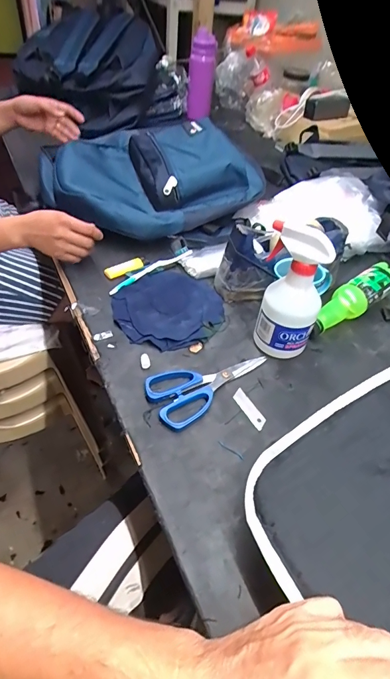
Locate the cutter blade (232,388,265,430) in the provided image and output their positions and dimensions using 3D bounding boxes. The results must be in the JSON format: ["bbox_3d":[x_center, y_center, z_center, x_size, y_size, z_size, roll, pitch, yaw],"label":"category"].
[{"bbox_3d":[0.071,0.089,0.501,0.020,0.004,0.060,-21,52,-24],"label":"cutter blade"}]

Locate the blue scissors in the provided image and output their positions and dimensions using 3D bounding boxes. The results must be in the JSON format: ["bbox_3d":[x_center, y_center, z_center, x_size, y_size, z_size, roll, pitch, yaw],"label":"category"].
[{"bbox_3d":[0.021,0.052,0.518,0.174,0.014,0.079,-25,54,-27],"label":"blue scissors"}]

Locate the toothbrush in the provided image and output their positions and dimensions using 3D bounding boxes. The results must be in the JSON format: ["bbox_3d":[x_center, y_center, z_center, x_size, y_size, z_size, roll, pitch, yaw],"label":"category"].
[{"bbox_3d":[-0.075,-0.122,0.671,0.176,0.012,0.021,-31,57,-30],"label":"toothbrush"}]

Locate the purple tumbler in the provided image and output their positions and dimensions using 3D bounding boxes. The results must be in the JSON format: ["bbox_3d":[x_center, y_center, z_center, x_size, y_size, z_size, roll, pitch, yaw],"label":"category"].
[{"bbox_3d":[0.019,-0.775,1.148,0.073,0.208,0.071,9,46,2],"label":"purple tumbler"}]

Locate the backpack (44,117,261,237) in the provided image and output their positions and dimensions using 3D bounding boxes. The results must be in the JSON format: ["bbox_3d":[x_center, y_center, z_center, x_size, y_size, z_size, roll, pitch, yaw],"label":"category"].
[{"bbox_3d":[-0.099,-0.332,0.780,0.371,0.130,0.323,-22,53,-25],"label":"backpack"}]

